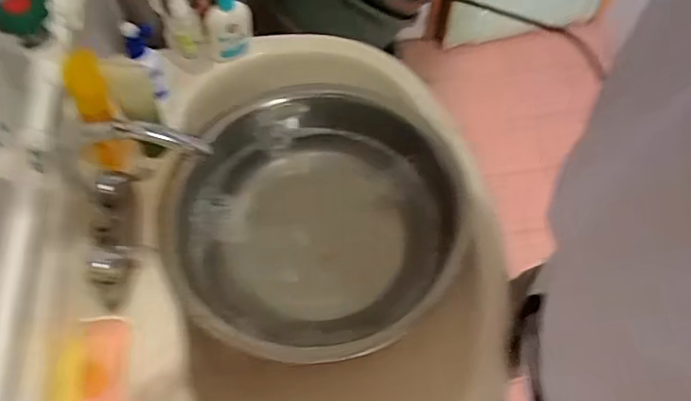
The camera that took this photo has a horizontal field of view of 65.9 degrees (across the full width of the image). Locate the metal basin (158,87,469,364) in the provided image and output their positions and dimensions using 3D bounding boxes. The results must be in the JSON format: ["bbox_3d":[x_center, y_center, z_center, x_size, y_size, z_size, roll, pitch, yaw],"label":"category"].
[{"bbox_3d":[-0.053,0.021,0.705,0.360,0.088,0.348,1,59,-1],"label":"metal basin"}]

